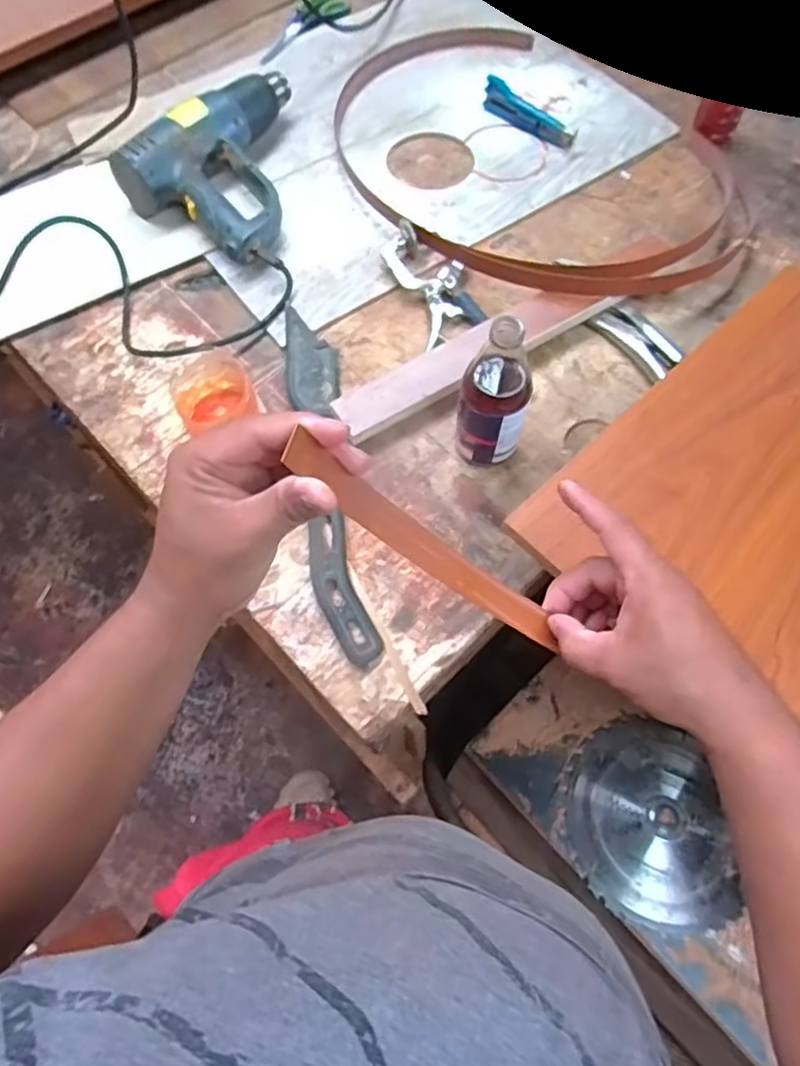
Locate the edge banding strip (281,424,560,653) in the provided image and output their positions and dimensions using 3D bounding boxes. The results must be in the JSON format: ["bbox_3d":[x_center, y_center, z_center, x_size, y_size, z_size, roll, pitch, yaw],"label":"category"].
[{"bbox_3d":[0.019,0.011,0.359,0.202,0.016,0.021,36,63,-32],"label":"edge banding strip"}]

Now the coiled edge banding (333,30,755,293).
[{"bbox_3d":[0.175,-0.496,0.812,0.539,0.036,0.450,19,67,10],"label":"coiled edge banding"}]

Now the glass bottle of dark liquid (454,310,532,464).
[{"bbox_3d":[0.084,-0.119,0.580,0.059,0.161,0.049,10,66,6],"label":"glass bottle of dark liquid"}]

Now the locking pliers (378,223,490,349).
[{"bbox_3d":[0.038,-0.283,0.730,0.080,0.037,0.163,-19,66,-8],"label":"locking pliers"}]

